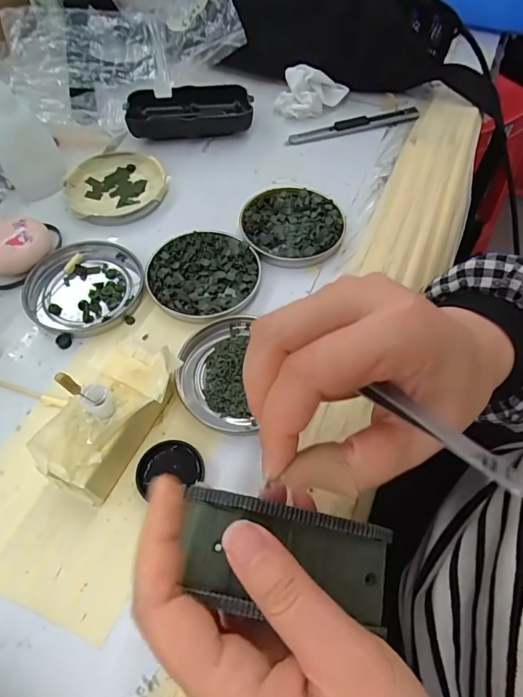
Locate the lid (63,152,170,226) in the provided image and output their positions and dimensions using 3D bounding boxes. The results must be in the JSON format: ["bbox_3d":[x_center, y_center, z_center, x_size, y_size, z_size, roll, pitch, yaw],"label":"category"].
[{"bbox_3d":[-0.119,-0.134,0.367,0.079,0.009,0.078,0,58,0],"label":"lid"}]

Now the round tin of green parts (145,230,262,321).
[{"bbox_3d":[-0.041,-0.052,0.317,0.076,0.009,0.077,0,58,0],"label":"round tin of green parts"}]

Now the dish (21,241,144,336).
[{"bbox_3d":[-0.125,-0.044,0.314,0.076,0.007,0.077,0,58,0],"label":"dish"}]

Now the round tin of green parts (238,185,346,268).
[{"bbox_3d":[0.023,-0.095,0.344,0.077,0.010,0.079,0,58,0],"label":"round tin of green parts"}]

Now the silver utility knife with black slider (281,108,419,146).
[{"bbox_3d":[0.086,-0.209,0.417,0.132,0.006,0.016,-16,59,-9],"label":"silver utility knife with black slider"}]

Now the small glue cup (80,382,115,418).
[{"bbox_3d":[-0.083,0.027,0.227,0.014,0.015,0.013,0,58,0],"label":"small glue cup"}]

